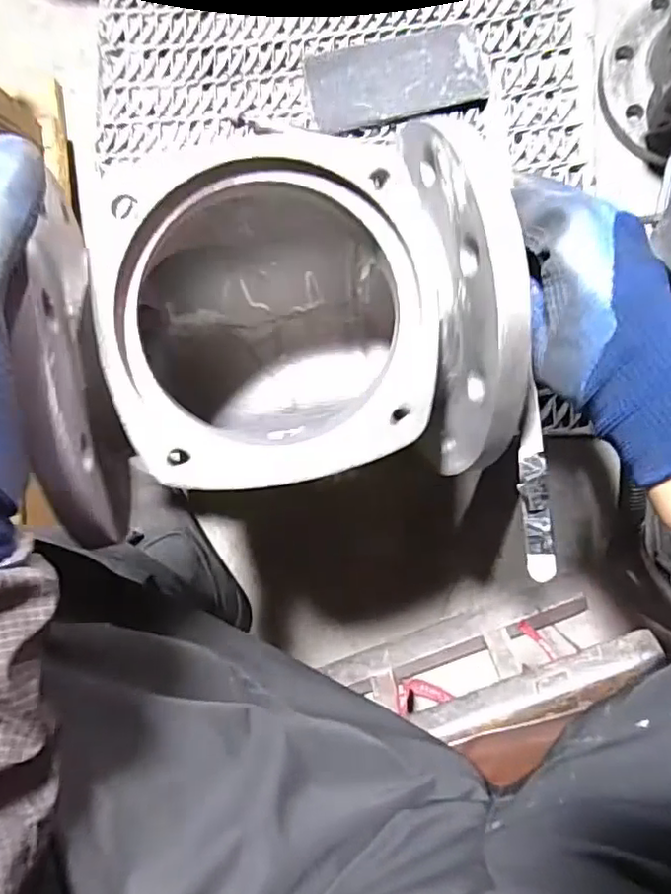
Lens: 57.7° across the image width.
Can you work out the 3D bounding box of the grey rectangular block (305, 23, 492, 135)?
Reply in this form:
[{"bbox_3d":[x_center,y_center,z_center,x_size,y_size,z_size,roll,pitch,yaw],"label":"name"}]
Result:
[{"bbox_3d":[0.046,-0.280,0.462,0.130,0.007,0.064,-12,86,6],"label":"grey rectangular block"}]

